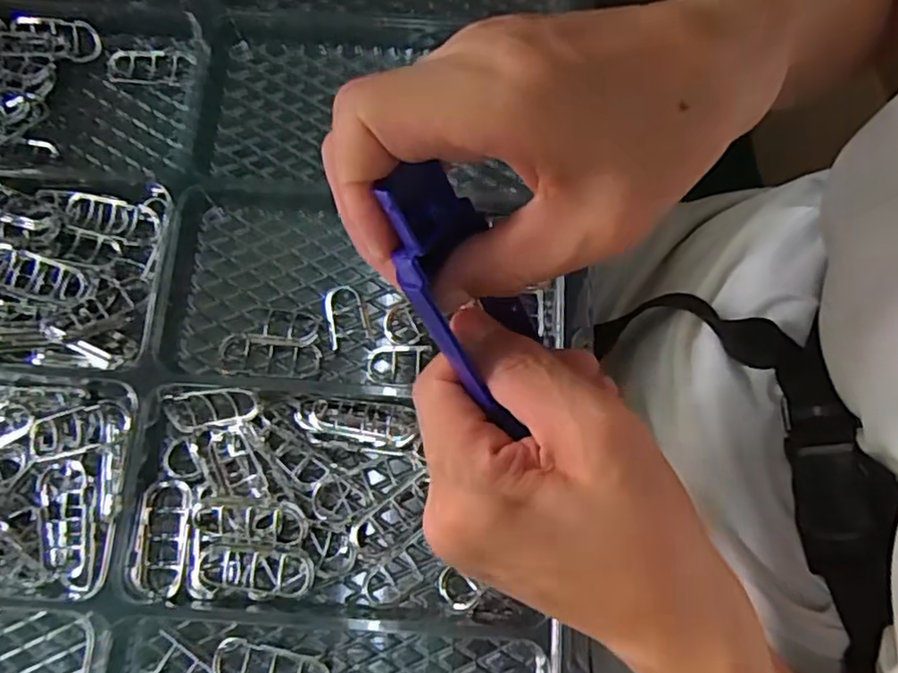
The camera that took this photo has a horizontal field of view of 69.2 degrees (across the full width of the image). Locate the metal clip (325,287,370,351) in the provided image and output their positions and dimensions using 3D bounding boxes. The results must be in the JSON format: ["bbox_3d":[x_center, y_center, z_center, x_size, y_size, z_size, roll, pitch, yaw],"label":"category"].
[{"bbox_3d":[-0.055,-0.010,0.341,0.021,0.006,0.031,-16,75,-4],"label":"metal clip"}]

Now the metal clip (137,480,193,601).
[{"bbox_3d":[-0.134,0.095,0.306,0.024,0.008,0.052,3,75,1],"label":"metal clip"}]

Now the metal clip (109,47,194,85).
[{"bbox_3d":[-0.171,-0.156,0.374,0.048,0.007,0.022,2,75,1],"label":"metal clip"}]

